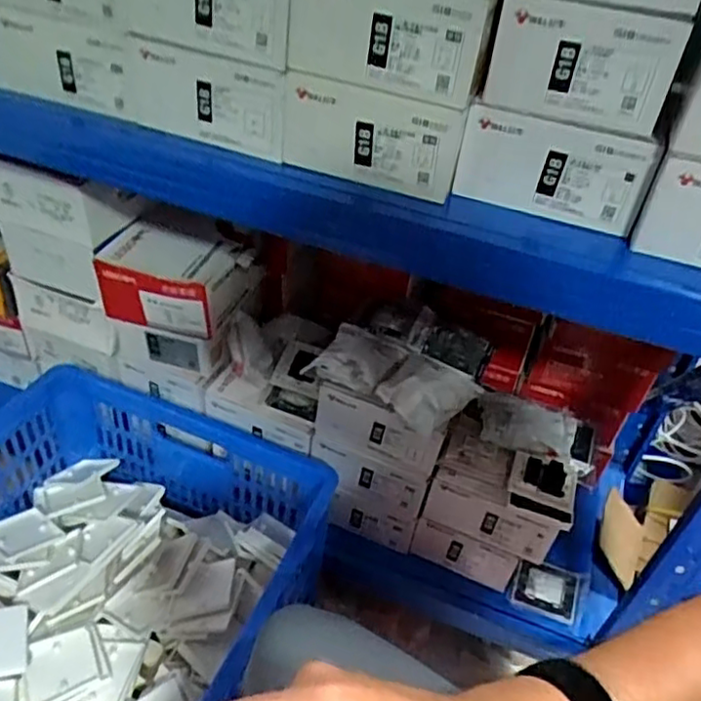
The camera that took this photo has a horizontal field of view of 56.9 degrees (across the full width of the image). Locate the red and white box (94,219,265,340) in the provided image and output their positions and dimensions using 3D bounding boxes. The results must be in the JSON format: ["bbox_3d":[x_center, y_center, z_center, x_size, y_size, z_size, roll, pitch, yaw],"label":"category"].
[{"bbox_3d":[-0.242,-0.101,0.926,0.198,0.115,0.113,16,40,10],"label":"red and white box"}]

